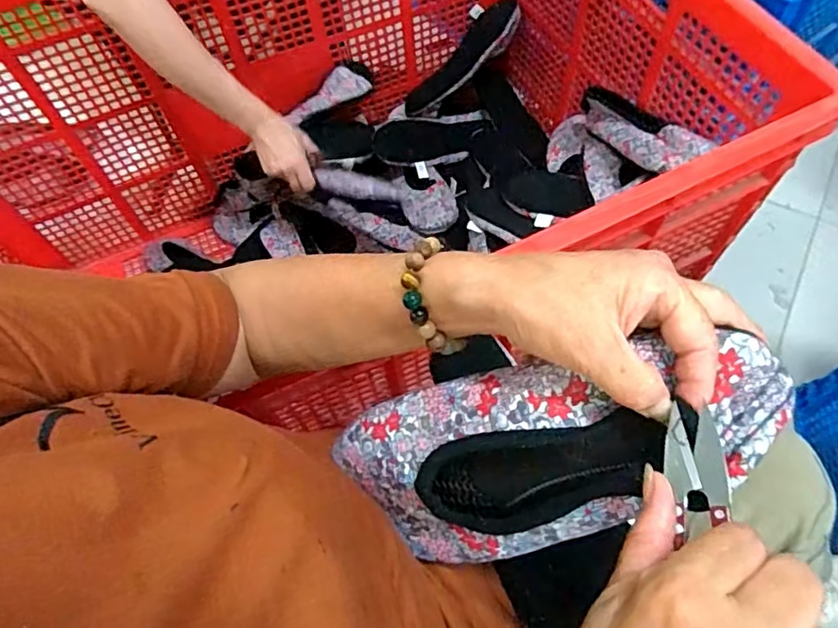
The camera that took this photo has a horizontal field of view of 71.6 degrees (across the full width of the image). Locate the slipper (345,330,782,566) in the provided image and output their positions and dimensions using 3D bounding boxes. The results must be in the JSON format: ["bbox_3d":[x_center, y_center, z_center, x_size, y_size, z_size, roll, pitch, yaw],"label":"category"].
[{"bbox_3d":[0.063,0.074,0.309,0.233,0.061,0.086,-22,58,28],"label":"slipper"}]

